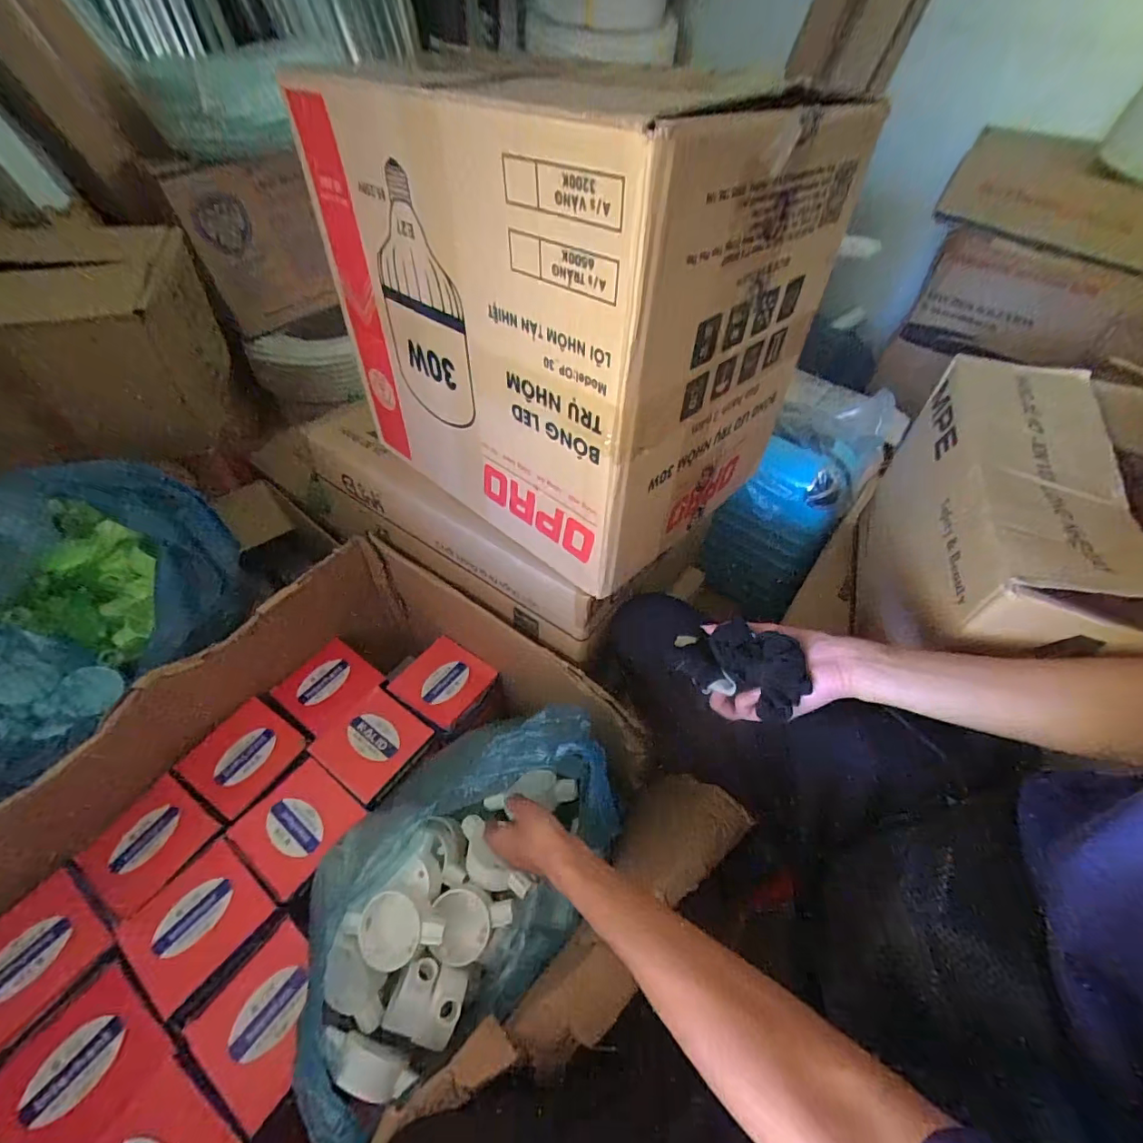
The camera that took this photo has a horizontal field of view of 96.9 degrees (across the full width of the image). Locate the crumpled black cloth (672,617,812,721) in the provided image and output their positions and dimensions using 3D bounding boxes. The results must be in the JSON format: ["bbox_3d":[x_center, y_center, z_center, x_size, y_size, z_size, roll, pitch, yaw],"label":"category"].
[{"bbox_3d":[0.162,0.088,0.464,0.067,0.068,0.098,-30,57,-26],"label":"crumpled black cloth"}]

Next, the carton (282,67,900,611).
[{"bbox_3d":[-0.001,-0.282,0.541,0.413,0.355,0.319,35,55,24],"label":"carton"}]

